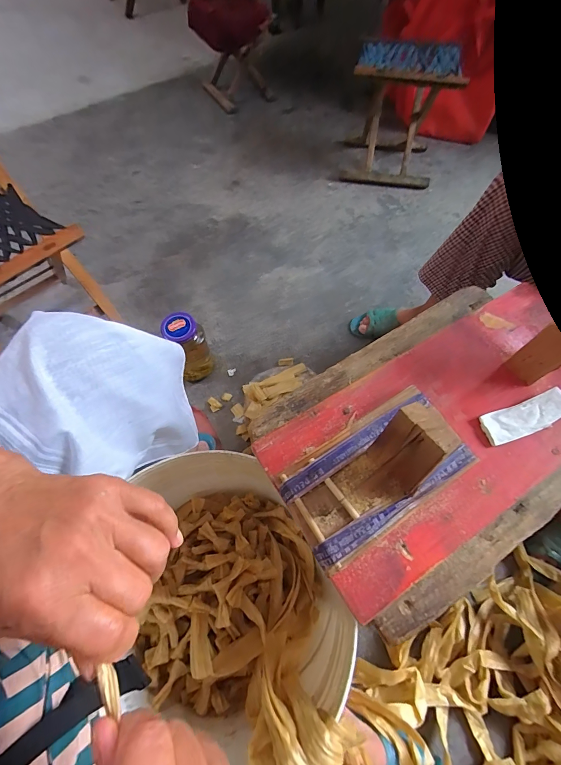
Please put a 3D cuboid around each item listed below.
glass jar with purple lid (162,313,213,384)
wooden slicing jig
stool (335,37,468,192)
[{"bbox_3d":[-0.204,-0.075,0.800,0.078,0.188,0.074,-1,66,3],"label":"glass jar with purple lid"},{"bbox_3d":[0.079,0.063,0.268,0.159,0.074,0.084,-32,68,-11],"label":"wooden slicing jig"},{"bbox_3d":[0.381,-0.874,1.142,0.296,0.320,0.260,10,67,7],"label":"stool"}]

